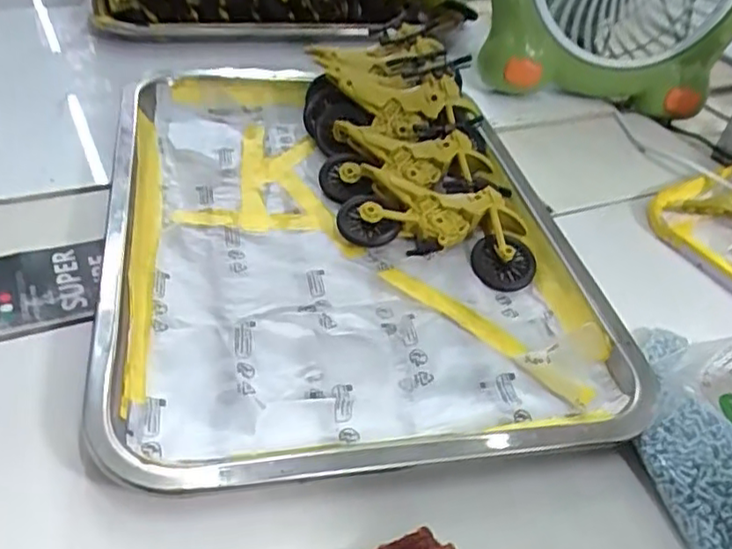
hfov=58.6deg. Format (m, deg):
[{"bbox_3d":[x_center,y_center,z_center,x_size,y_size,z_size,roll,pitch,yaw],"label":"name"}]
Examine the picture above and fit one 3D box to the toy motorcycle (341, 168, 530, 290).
[{"bbox_3d":[0.049,-0.039,0.405,0.116,0.022,0.081,16,41,10],"label":"toy motorcycle"}]

